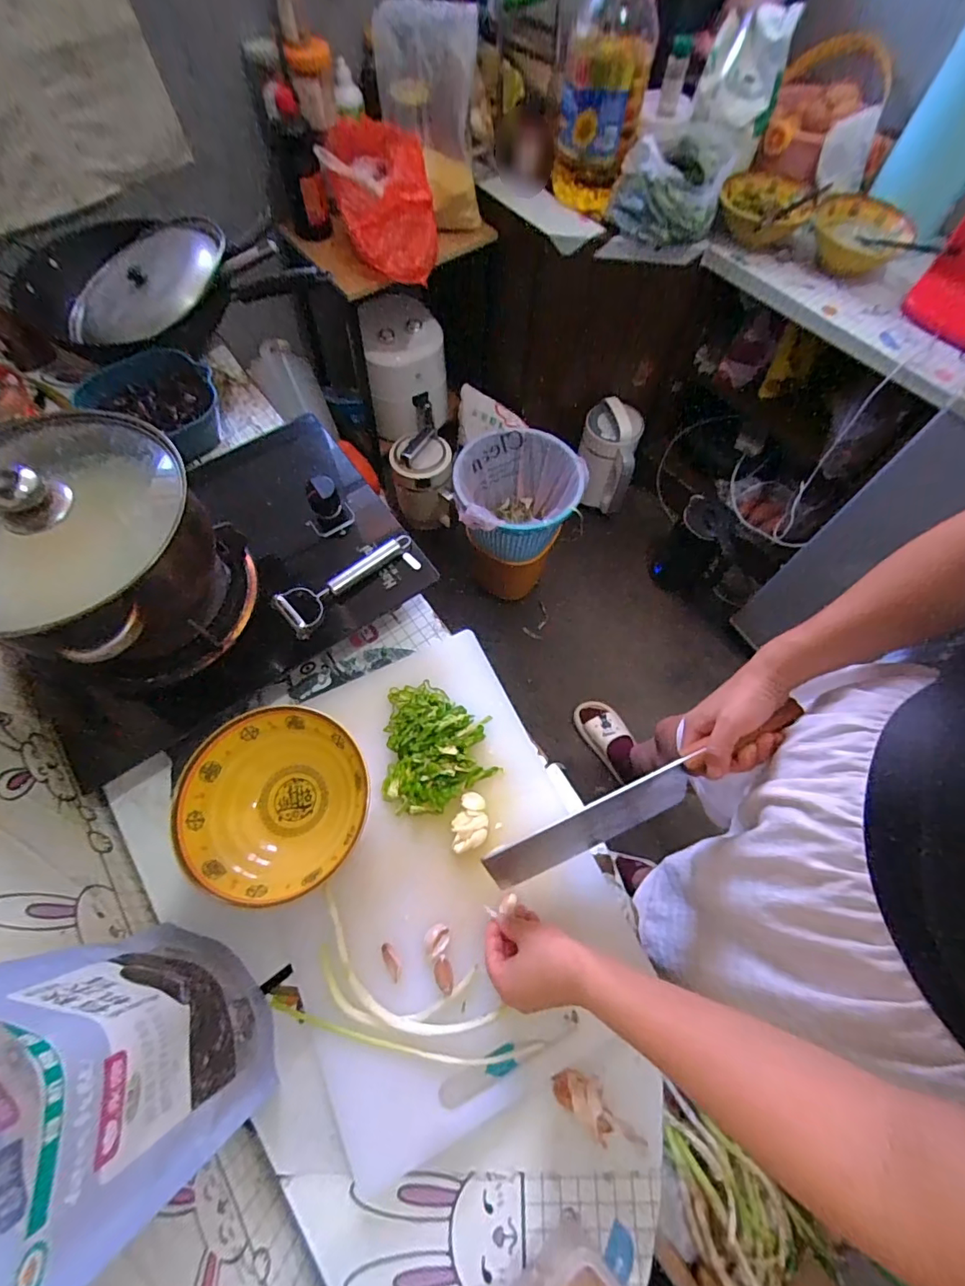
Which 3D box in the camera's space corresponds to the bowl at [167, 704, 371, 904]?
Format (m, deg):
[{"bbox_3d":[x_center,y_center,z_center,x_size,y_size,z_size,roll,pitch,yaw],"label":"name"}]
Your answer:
[{"bbox_3d":[-0.212,0.167,0.517,0.184,0.075,0.180,0,65,-1],"label":"bowl"}]

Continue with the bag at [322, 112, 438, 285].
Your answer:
[{"bbox_3d":[-0.196,-0.892,0.993,0.189,0.183,0.201,-9,66,-5],"label":"bag"}]

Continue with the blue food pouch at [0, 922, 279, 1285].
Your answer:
[{"bbox_3d":[-0.251,0.297,0.364,0.073,0.264,0.174,-34,70,-15],"label":"blue food pouch"}]

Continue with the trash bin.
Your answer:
[{"bbox_3d":[0.081,-0.292,1.250,0.280,0.387,0.257,0,65,-1],"label":"trash bin"}]

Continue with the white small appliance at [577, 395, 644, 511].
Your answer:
[{"bbox_3d":[0.362,-0.530,1.438,0.168,0.287,0.138,18,66,7],"label":"white small appliance"}]

